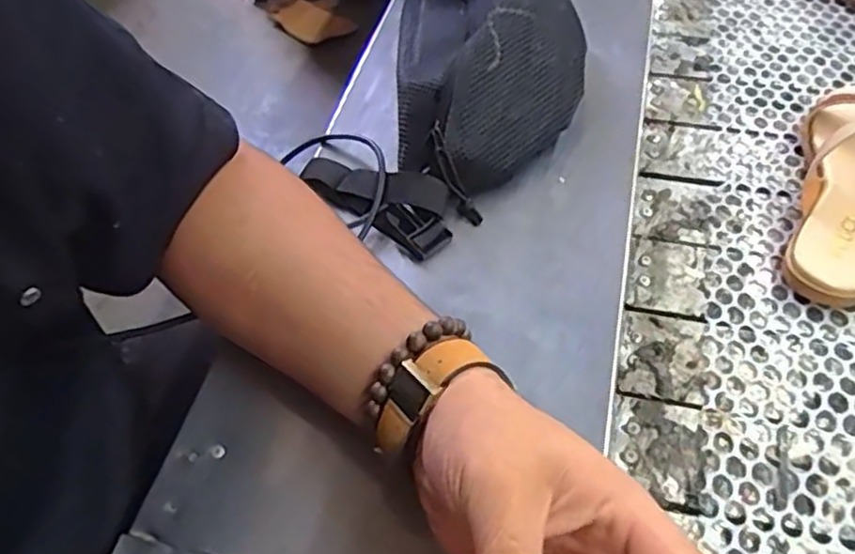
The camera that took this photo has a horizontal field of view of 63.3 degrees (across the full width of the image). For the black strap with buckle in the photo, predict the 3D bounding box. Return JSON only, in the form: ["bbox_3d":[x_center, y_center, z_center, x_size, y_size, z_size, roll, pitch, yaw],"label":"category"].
[{"bbox_3d":[-0.036,-0.063,0.501,0.131,0.023,0.048,32,61,25],"label":"black strap with buckle"}]

